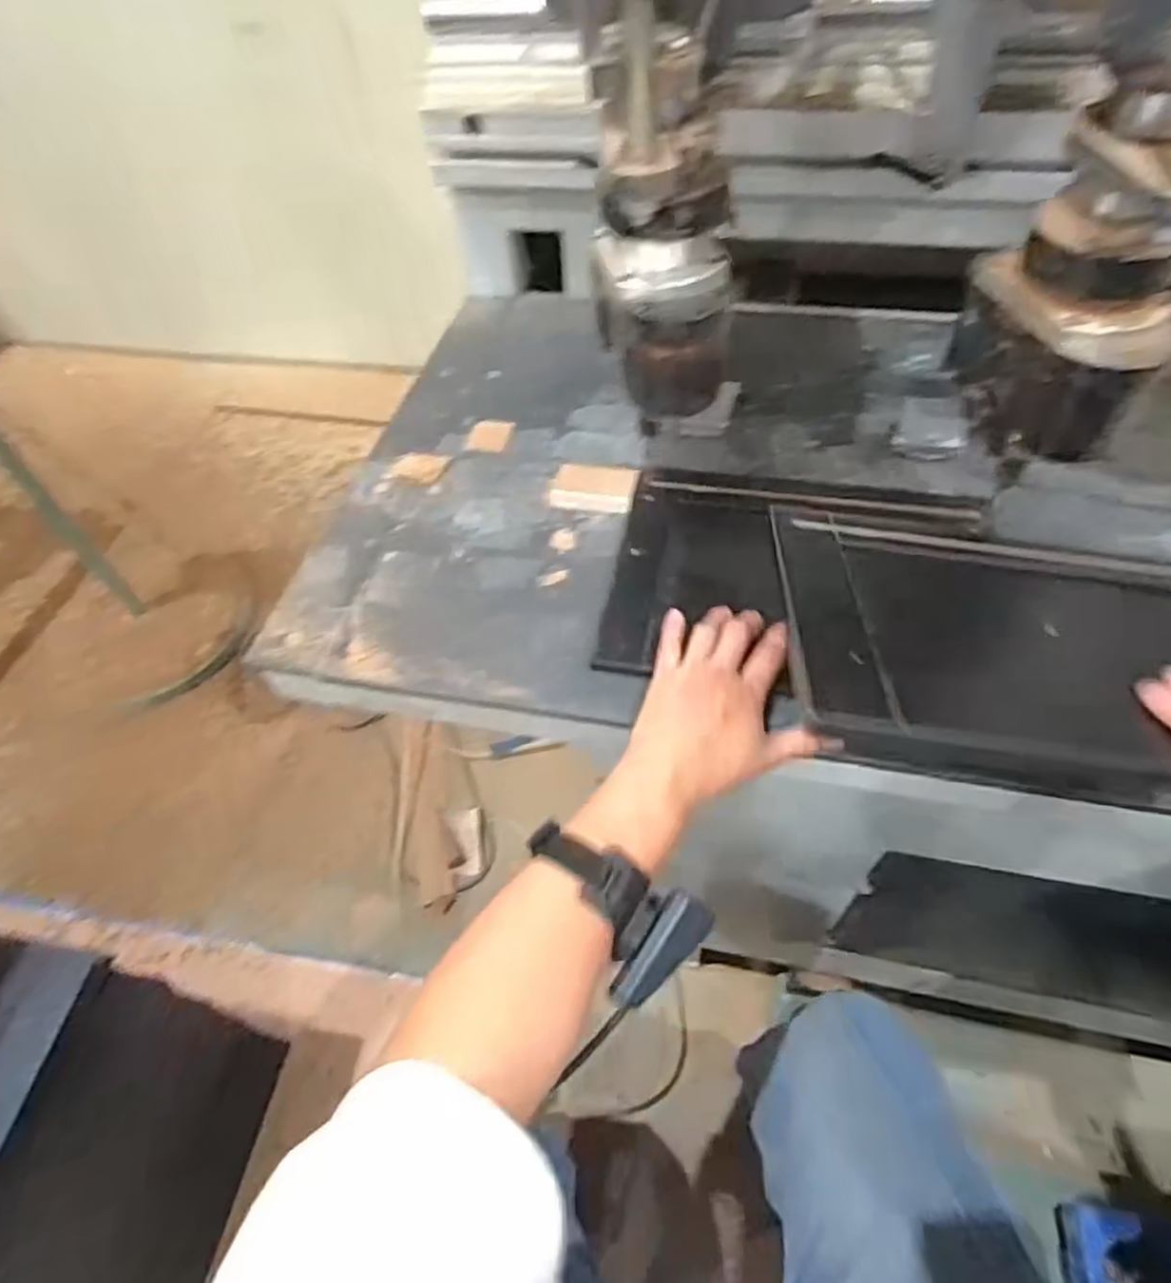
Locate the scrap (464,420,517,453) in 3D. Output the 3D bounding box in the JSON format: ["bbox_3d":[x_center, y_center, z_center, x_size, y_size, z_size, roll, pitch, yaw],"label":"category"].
[{"bbox_3d":[-0.092,-0.198,0.729,0.040,0.004,0.046,10,54,12],"label":"scrap"}]

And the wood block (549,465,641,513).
[{"bbox_3d":[0.007,-0.133,0.656,0.074,0.018,0.034,8,54,11],"label":"wood block"}]

